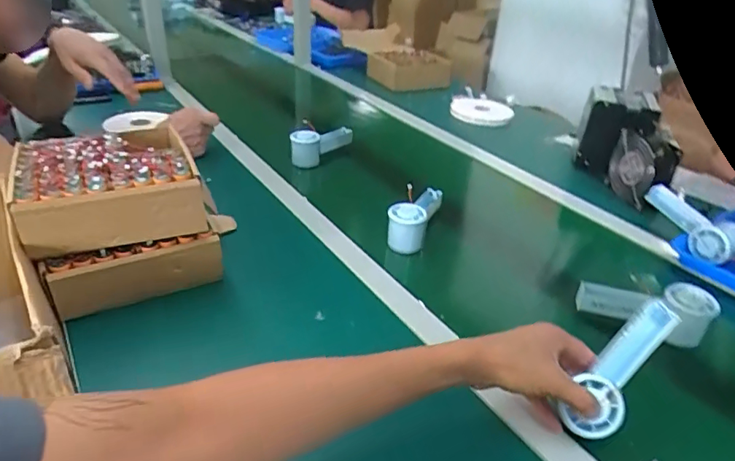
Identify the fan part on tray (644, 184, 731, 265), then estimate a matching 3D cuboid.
[{"bbox_3d":[0.476,-0.012,0.765,0.038,0.044,0.148,-11,51,-22],"label":"fan part on tray"}]

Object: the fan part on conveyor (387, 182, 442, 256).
[{"bbox_3d":[0.073,-0.026,0.788,0.052,0.067,0.138,12,32,14],"label":"fan part on conveyor"}]

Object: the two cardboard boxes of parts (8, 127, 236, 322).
[{"bbox_3d":[-0.304,-0.018,0.640,0.194,0.157,0.164,-9,33,-20],"label":"two cardboard boxes of parts"}]

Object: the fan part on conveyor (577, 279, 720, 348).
[{"bbox_3d":[0.334,0.093,0.614,0.144,0.058,0.048,6,31,5],"label":"fan part on conveyor"}]

